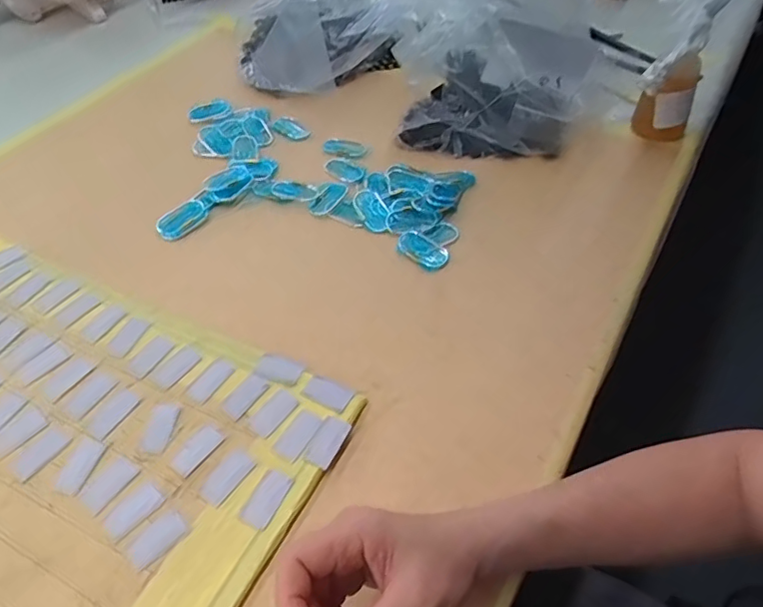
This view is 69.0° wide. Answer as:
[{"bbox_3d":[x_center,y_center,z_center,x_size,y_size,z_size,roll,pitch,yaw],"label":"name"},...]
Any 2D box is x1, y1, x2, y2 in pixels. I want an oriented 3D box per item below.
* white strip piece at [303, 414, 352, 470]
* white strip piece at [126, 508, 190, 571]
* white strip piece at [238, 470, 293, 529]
[{"bbox_3d":[-0.044,0.111,0.447,0.024,0.006,0.042,20,53,17],"label":"white strip piece"},{"bbox_3d":[-0.164,0.171,0.404,0.023,0.004,0.042,37,60,27],"label":"white strip piece"},{"bbox_3d":[-0.088,0.147,0.421,0.024,0.004,0.041,21,54,17],"label":"white strip piece"}]

